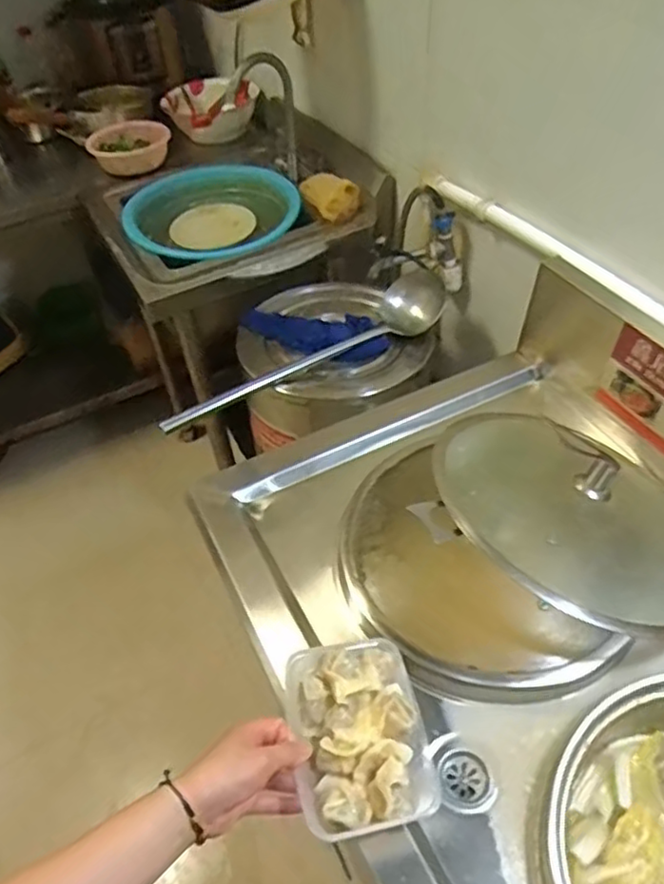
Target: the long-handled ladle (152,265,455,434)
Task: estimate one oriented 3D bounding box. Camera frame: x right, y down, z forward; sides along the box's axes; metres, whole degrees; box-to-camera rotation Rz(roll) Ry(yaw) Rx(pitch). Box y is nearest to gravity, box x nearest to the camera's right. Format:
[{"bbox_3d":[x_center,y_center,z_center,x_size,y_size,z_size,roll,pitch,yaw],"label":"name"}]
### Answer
[{"bbox_3d":[-0.027,-0.136,1.040,0.505,0.070,0.104,-30,51,-22],"label":"long-handled ladle"}]

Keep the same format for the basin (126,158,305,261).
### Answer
[{"bbox_3d":[-0.229,-0.460,1.387,0.377,0.105,0.343,-2,46,2],"label":"basin"}]

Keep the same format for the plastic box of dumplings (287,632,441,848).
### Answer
[{"bbox_3d":[0.026,0.258,0.594,0.118,0.034,0.160,-13,47,-8],"label":"plastic box of dumplings"}]

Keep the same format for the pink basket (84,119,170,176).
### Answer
[{"bbox_3d":[-0.453,-0.661,1.514,0.182,0.090,0.126,-16,47,-11],"label":"pink basket"}]

